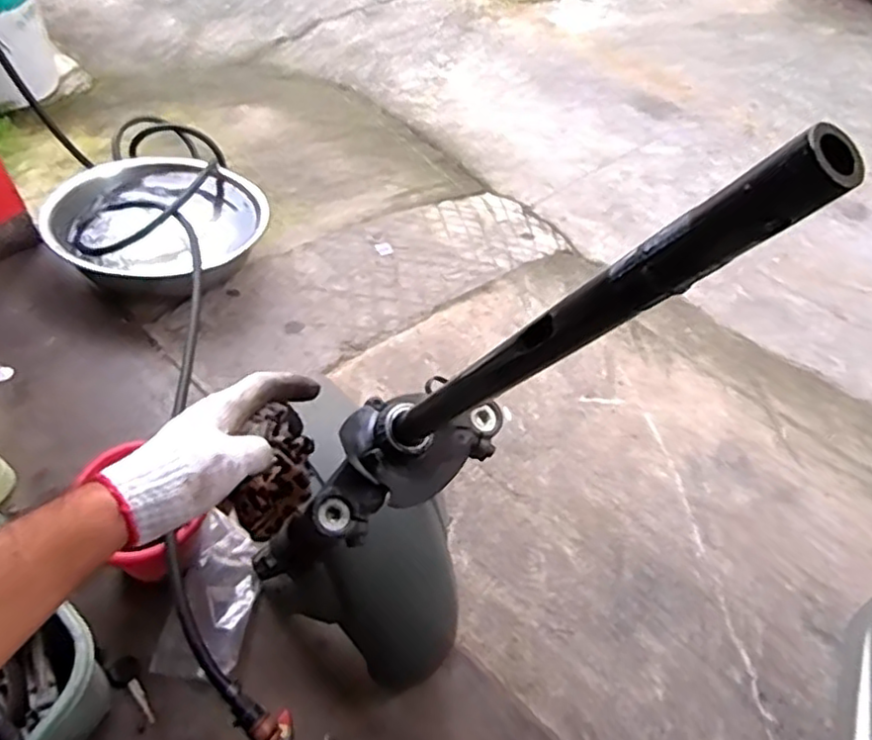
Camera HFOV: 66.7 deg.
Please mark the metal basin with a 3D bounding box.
[{"bbox_3d":[-0.480,-0.265,1.166,0.356,0.112,0.356,2,53,-3],"label":"metal basin"}]

